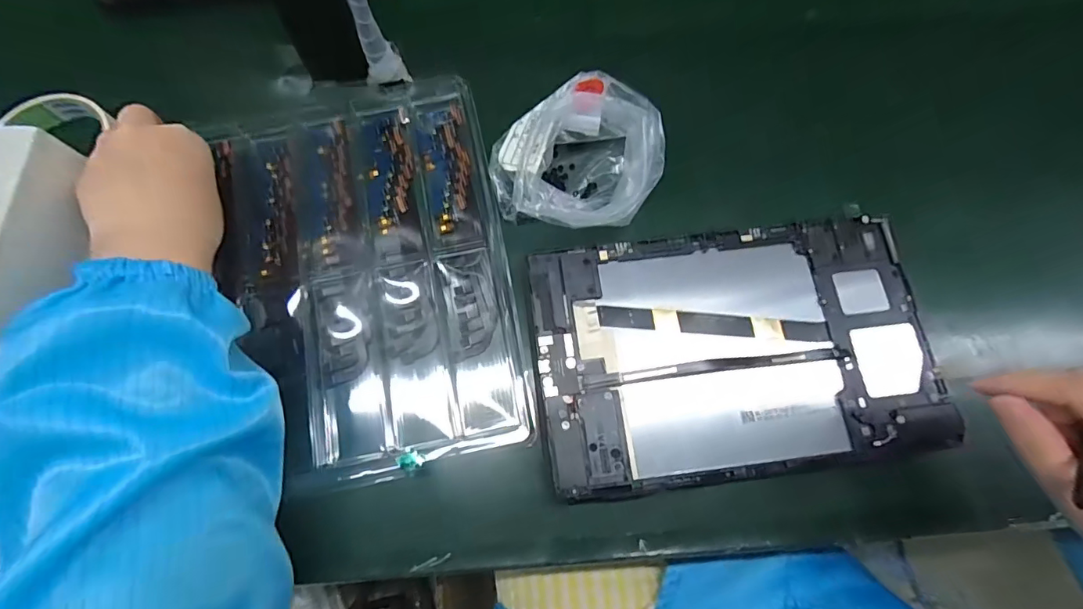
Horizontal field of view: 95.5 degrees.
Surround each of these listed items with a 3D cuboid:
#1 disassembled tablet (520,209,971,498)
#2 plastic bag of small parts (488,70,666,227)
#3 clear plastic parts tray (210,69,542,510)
[{"bbox_3d":[0.118,0.026,0.304,0.238,0.009,0.149,-6,72,-3],"label":"disassembled tablet"},{"bbox_3d":[0.026,-0.098,0.340,0.116,0.047,0.094,-16,74,-6],"label":"plastic bag of small parts"},{"bbox_3d":[-0.120,-0.030,0.336,0.183,0.014,0.279,-11,73,-4],"label":"clear plastic parts tray"}]

